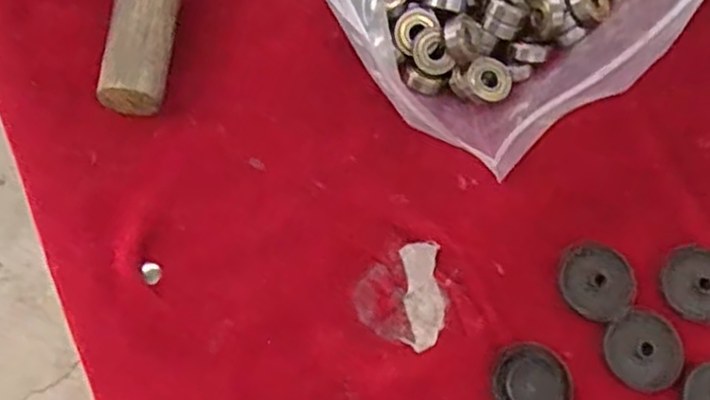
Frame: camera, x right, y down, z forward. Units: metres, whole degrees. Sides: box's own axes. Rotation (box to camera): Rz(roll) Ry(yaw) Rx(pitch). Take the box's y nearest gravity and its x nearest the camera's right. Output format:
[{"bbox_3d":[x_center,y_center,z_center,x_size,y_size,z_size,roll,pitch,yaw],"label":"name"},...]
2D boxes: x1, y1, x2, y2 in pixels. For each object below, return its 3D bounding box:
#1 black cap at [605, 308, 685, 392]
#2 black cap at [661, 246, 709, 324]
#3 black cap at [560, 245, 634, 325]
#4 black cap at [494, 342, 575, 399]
[{"bbox_3d":[0.125,0.064,0.317,0.032,0.004,0.034,1,72,-2],"label":"black cap"},{"bbox_3d":[0.153,0.037,0.326,0.034,0.004,0.032,1,72,-2],"label":"black cap"},{"bbox_3d":[0.107,0.036,0.326,0.032,0.004,0.031,1,72,-2],"label":"black cap"},{"bbox_3d":[0.076,0.078,0.312,0.033,0.004,0.034,1,72,-2],"label":"black cap"}]

